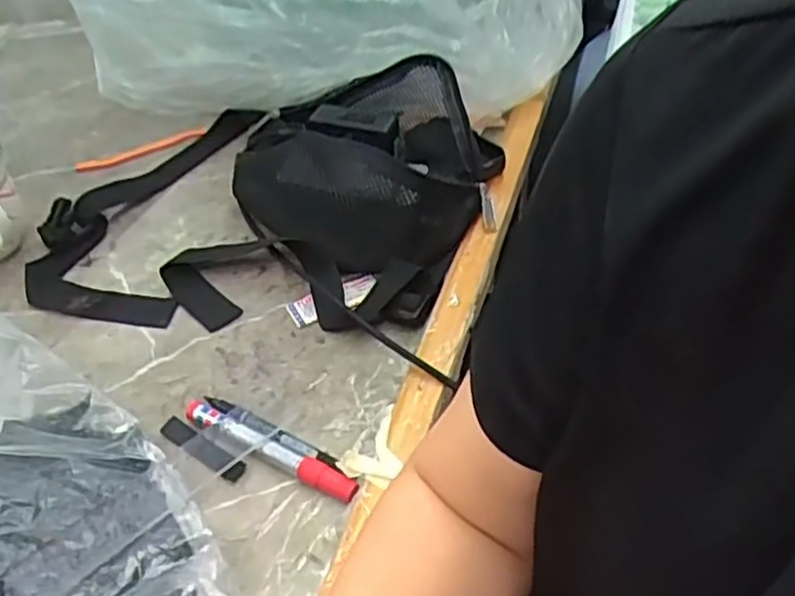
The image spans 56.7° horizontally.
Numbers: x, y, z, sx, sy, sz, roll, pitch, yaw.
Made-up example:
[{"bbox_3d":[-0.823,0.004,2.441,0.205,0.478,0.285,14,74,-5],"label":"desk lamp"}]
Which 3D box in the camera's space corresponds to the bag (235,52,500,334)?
[{"bbox_3d":[-0.022,-0.100,0.625,0.215,0.093,0.261,-9,47,-6],"label":"bag"}]

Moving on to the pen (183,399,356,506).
[{"bbox_3d":[-0.086,0.099,0.489,0.136,0.015,0.014,21,51,21],"label":"pen"}]

